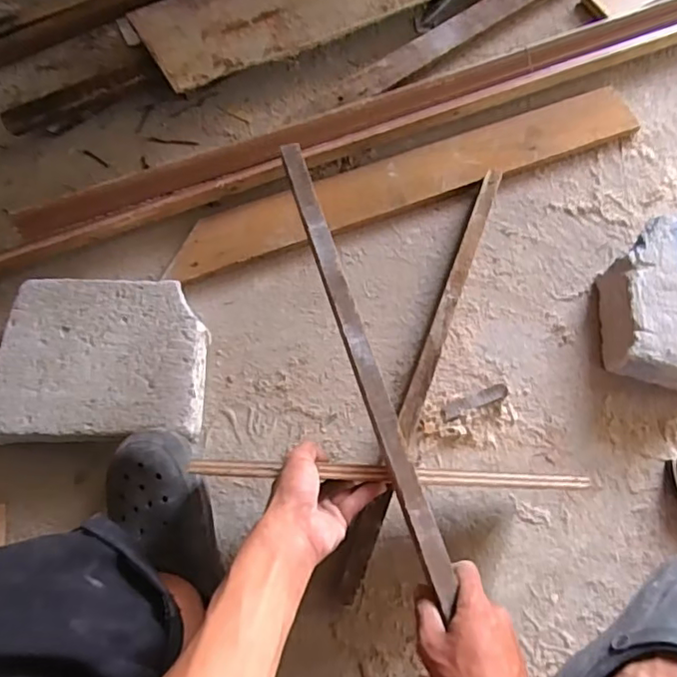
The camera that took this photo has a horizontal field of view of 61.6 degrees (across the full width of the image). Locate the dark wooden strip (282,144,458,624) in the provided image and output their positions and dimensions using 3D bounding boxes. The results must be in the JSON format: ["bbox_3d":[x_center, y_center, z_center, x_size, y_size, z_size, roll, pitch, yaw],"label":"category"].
[{"bbox_3d":[0.019,0.009,0.555,0.026,0.014,0.476,-17,71,-4],"label":"dark wooden strip"}]

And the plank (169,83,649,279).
[{"bbox_3d":[0.101,-0.228,0.828,0.707,0.024,0.093,-21,73,-5],"label":"plank"}]

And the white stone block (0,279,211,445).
[{"bbox_3d":[-0.296,0.032,0.731,0.243,0.076,0.200,0,72,1],"label":"white stone block"}]

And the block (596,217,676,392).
[{"bbox_3d":[0.414,-0.044,0.739,0.124,0.078,0.211,9,73,4],"label":"block"}]

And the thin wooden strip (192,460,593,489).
[{"bbox_3d":[0.052,0.130,0.544,0.377,0.016,0.015,3,73,-3],"label":"thin wooden strip"}]

